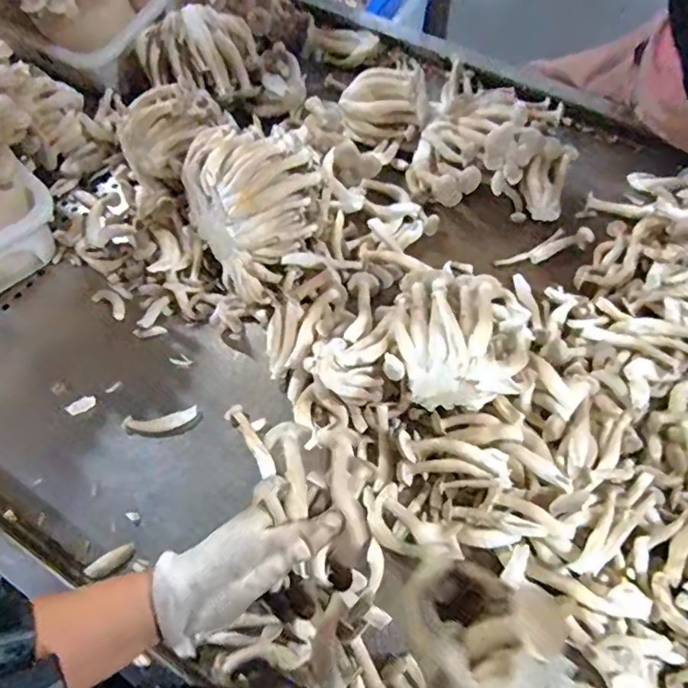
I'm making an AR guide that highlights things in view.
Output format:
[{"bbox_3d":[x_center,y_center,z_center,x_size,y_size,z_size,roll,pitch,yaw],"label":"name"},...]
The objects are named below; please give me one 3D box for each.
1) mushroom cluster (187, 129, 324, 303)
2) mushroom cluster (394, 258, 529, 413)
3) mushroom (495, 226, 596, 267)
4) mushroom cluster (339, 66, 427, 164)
[{"bbox_3d":[-0.112,-0.155,0.603,0.141,0.122,0.134,32,69,15],"label":"mushroom cluster"},{"bbox_3d":[0.122,-0.013,0.559,0.140,0.064,0.164,14,66,7],"label":"mushroom cluster"},{"bbox_3d":[0.253,-0.119,0.683,0.135,0.018,0.024,-21,66,-9],"label":"mushroom"},{"bbox_3d":[0.053,-0.318,0.749,0.118,0.092,0.073,5,65,3],"label":"mushroom cluster"}]

